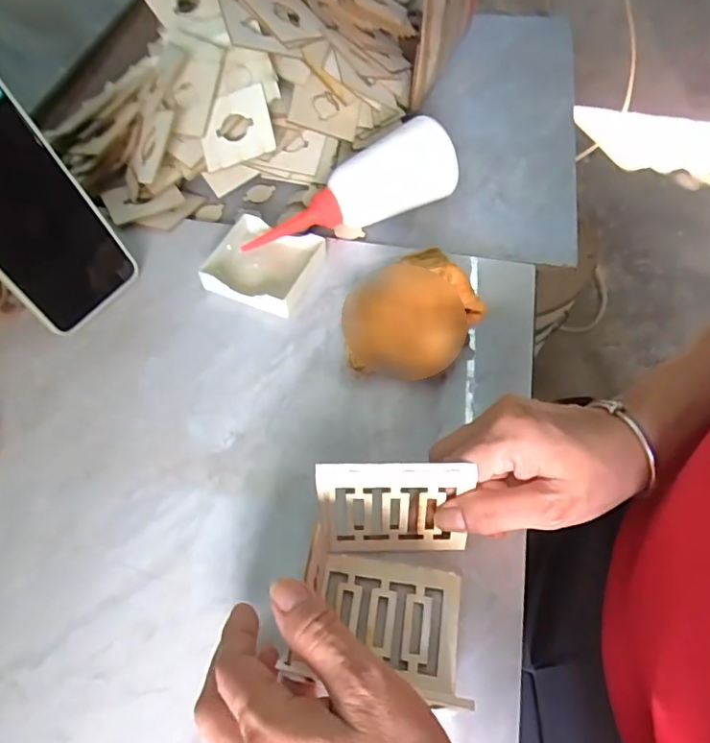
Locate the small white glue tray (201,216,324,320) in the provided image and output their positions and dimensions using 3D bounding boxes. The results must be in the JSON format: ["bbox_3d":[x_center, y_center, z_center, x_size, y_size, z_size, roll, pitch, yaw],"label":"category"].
[{"bbox_3d":[-0.072,-0.084,0.435,0.082,0.018,0.072,19,59,13],"label":"small white glue tray"}]

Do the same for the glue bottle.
[{"bbox_3d":[-0.005,-0.143,0.451,0.185,0.045,0.046,-27,60,-2],"label":"glue bottle"}]

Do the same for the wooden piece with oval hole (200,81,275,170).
[{"bbox_3d":[-0.104,-0.210,0.478,0.062,0.006,0.064,-15,80,6],"label":"wooden piece with oval hole"}]

